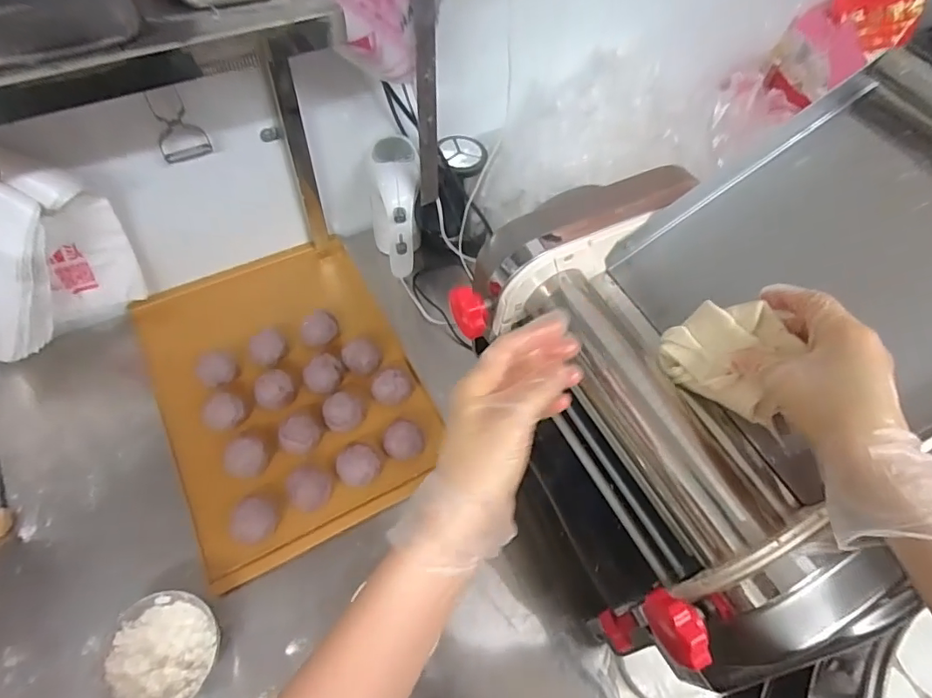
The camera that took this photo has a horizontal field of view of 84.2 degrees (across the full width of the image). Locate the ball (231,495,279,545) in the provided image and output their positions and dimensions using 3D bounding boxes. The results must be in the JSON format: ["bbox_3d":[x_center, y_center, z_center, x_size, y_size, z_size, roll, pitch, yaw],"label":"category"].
[{"bbox_3d":[-0.252,0.203,0.614,0.053,0.030,0.051,2,58,-3],"label":"ball"}]

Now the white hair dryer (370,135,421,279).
[{"bbox_3d":[-0.107,-0.207,0.783,0.071,0.171,0.132,-2,58,-6],"label":"white hair dryer"}]

